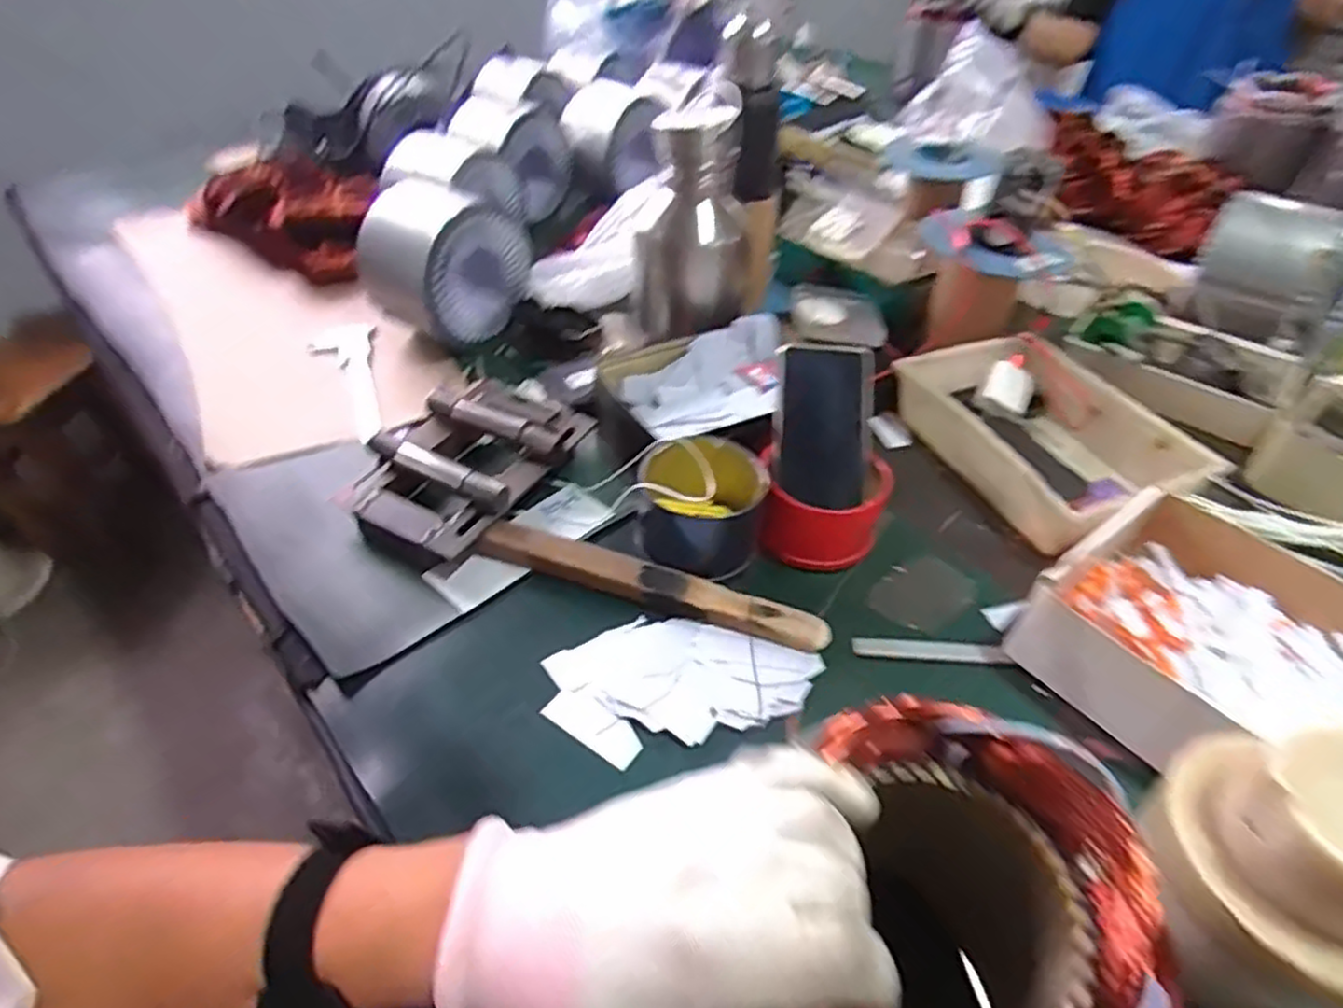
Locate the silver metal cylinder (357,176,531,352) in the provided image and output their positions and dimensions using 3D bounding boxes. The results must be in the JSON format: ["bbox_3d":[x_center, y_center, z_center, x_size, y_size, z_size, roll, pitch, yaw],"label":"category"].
[{"bbox_3d":[-0.243,-0.262,0.771,0.131,0.132,0.148,33,53,29],"label":"silver metal cylinder"}]

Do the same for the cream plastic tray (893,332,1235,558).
[{"bbox_3d":[0.348,-0.070,0.675,0.170,0.058,0.237,-17,47,-17],"label":"cream plastic tray"}]

